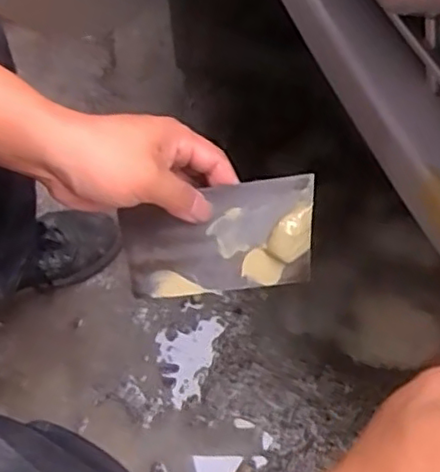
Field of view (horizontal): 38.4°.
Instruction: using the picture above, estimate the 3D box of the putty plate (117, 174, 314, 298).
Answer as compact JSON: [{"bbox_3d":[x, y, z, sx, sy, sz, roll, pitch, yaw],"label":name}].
[{"bbox_3d":[-0.002,0.004,0.438,0.132,0.010,0.072,-7,99,9],"label":"putty plate"}]

